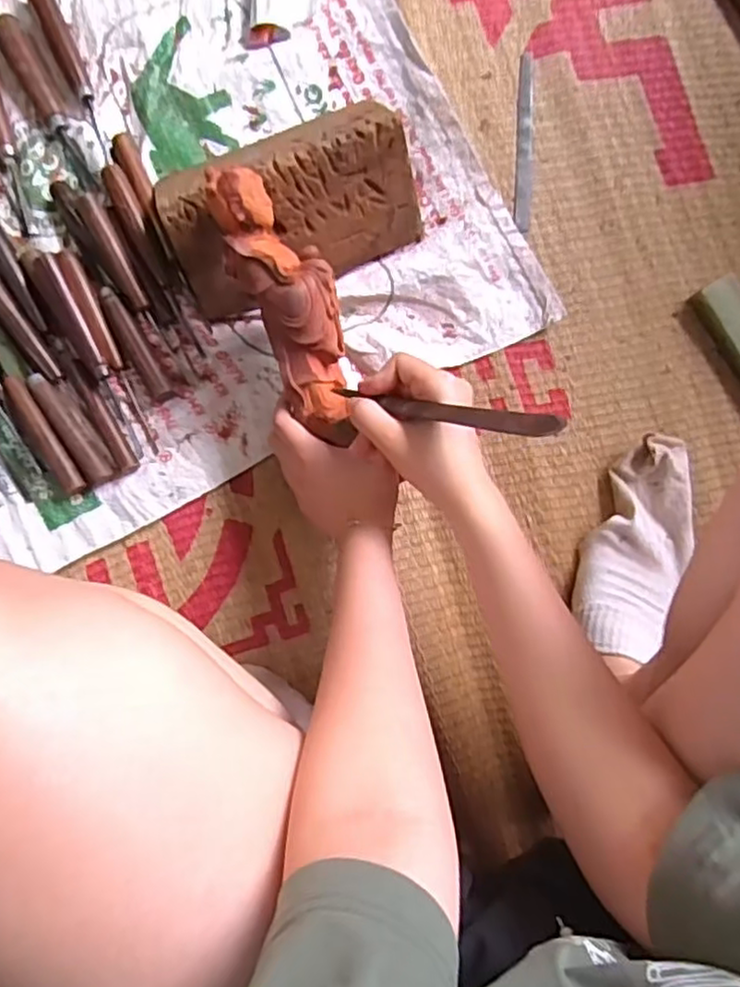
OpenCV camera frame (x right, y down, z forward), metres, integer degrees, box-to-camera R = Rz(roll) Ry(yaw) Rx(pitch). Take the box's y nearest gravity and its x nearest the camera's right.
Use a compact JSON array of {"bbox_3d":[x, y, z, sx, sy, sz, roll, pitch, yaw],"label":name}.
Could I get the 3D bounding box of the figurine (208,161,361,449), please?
[{"bbox_3d":[-0.056,-0.143,0.499,0.065,0.042,0.206,-23,99,-3],"label":"figurine"}]

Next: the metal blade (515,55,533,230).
[{"bbox_3d":[0.141,-0.319,0.601,0.016,0.004,0.159,1,89,-4],"label":"metal blade"}]

